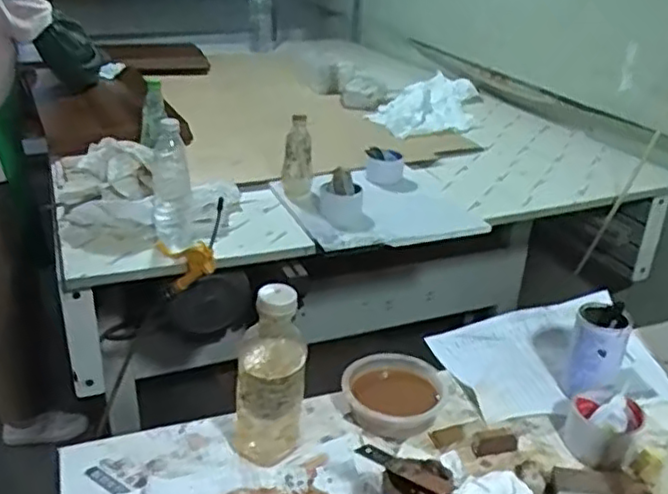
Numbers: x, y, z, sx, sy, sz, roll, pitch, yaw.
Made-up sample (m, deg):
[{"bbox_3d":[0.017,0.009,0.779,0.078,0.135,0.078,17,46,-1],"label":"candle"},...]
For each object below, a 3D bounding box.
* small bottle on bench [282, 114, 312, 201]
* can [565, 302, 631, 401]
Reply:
[{"bbox_3d":[-0.076,-0.177,1.383,0.061,0.163,0.060,1,26,-2],"label":"small bottle on bench"},{"bbox_3d":[0.337,0.134,0.867,0.061,0.103,0.072,12,28,19],"label":"can"}]

